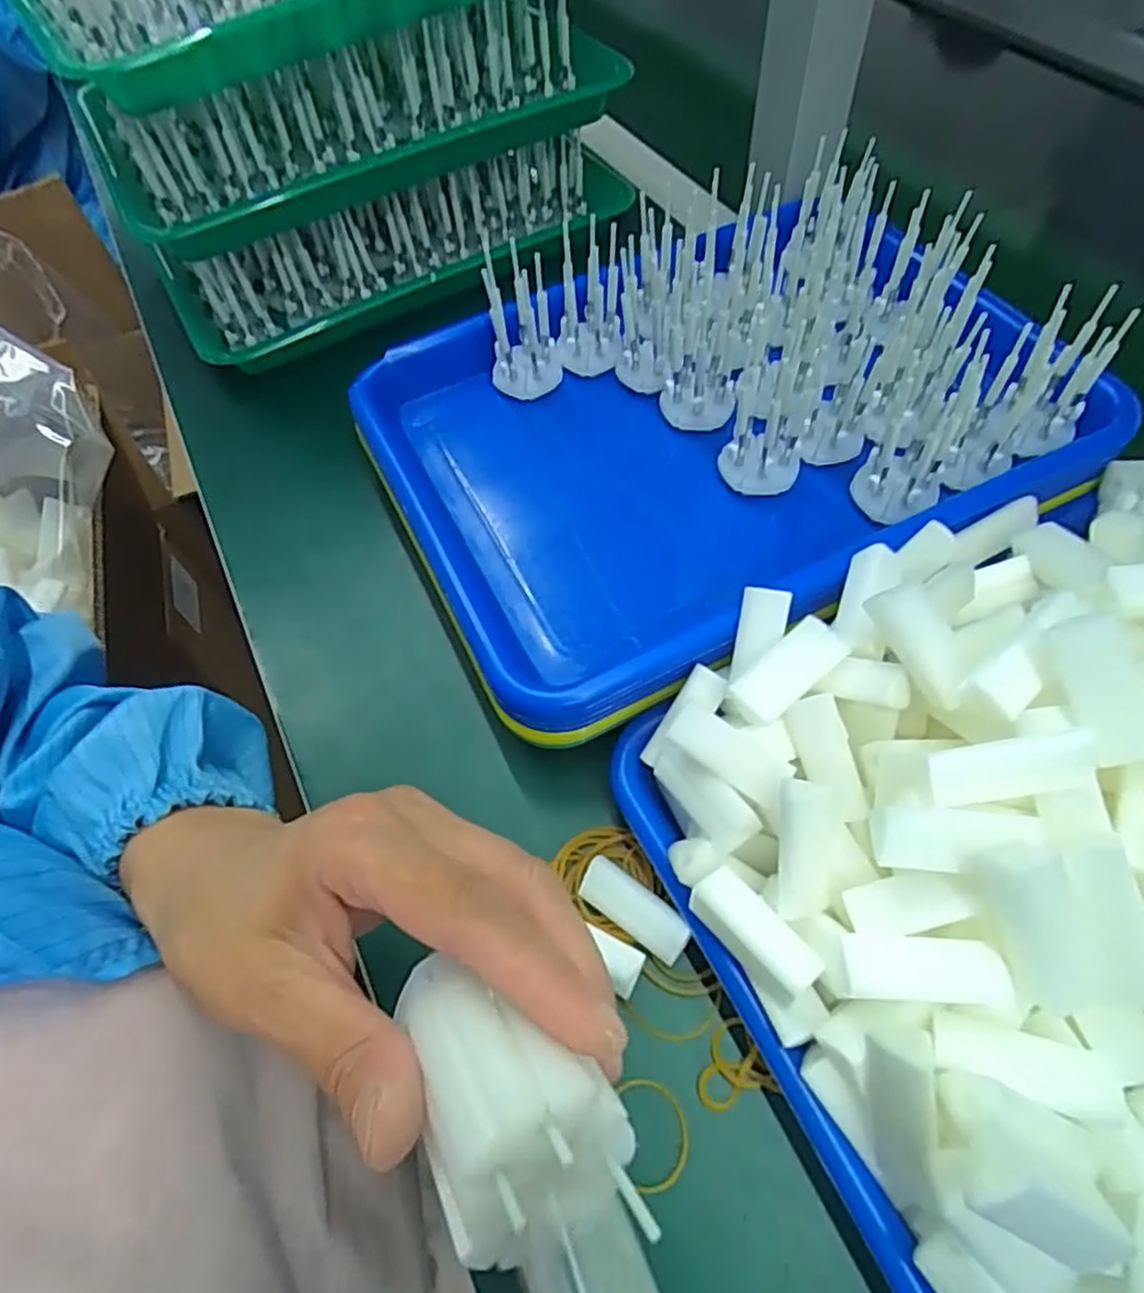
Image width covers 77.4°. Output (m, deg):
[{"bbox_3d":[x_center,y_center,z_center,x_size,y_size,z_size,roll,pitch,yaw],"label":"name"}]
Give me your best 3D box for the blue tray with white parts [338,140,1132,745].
[{"bbox_3d":[0.068,-0.122,0.367,0.325,0.103,0.253,-26,60,-12],"label":"blue tray with white parts"}]

